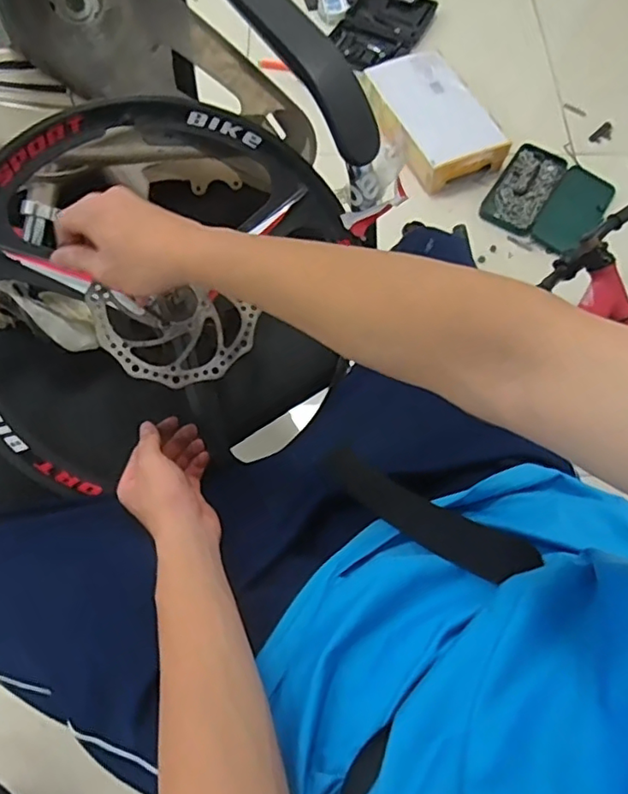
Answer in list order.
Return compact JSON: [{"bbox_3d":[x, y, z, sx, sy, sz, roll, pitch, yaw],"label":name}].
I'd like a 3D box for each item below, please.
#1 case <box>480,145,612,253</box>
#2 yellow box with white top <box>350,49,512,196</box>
[{"bbox_3d":[0.537,-0.457,1.321,0.242,0.037,0.269,33,69,13],"label":"case"},{"bbox_3d":[0.277,-0.668,1.361,0.200,0.112,0.365,-23,68,-12],"label":"yellow box with white top"}]

